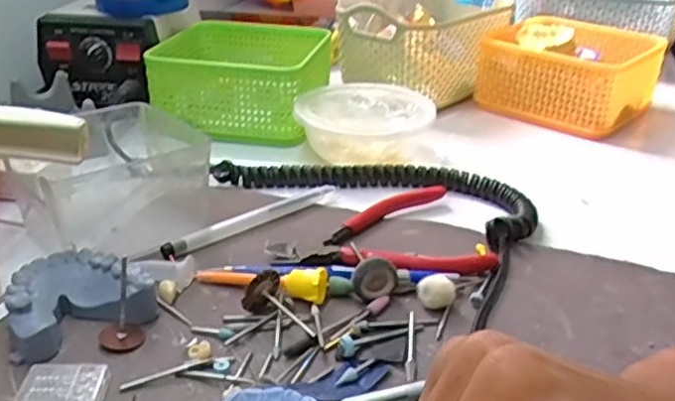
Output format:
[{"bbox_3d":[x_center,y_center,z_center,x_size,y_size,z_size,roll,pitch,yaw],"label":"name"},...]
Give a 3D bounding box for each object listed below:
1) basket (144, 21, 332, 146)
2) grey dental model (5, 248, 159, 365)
[{"bbox_3d":[-0.080,-0.108,0.597,0.128,0.062,0.131,6,29,10],"label":"basket"},{"bbox_3d":[-0.127,0.047,0.336,0.066,0.023,0.053,-15,32,-26],"label":"grey dental model"}]

